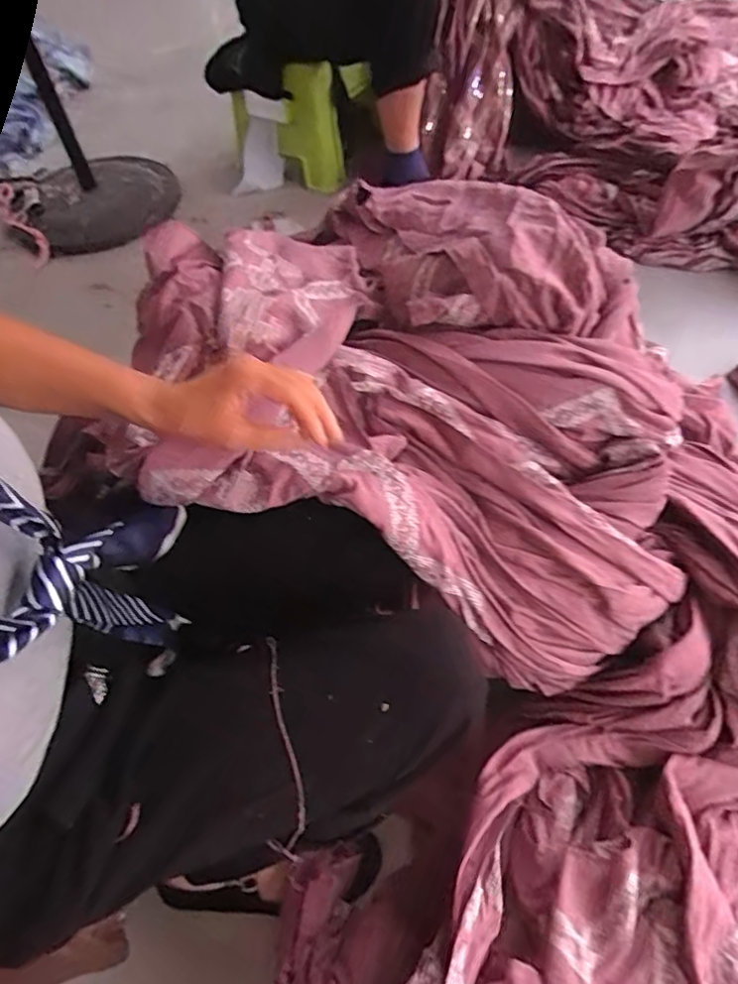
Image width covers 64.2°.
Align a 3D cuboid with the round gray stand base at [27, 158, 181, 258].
[{"bbox_3d":[-0.640,-0.704,1.412,0.326,0.052,0.345,-2,56,3],"label":"round gray stand base"}]

